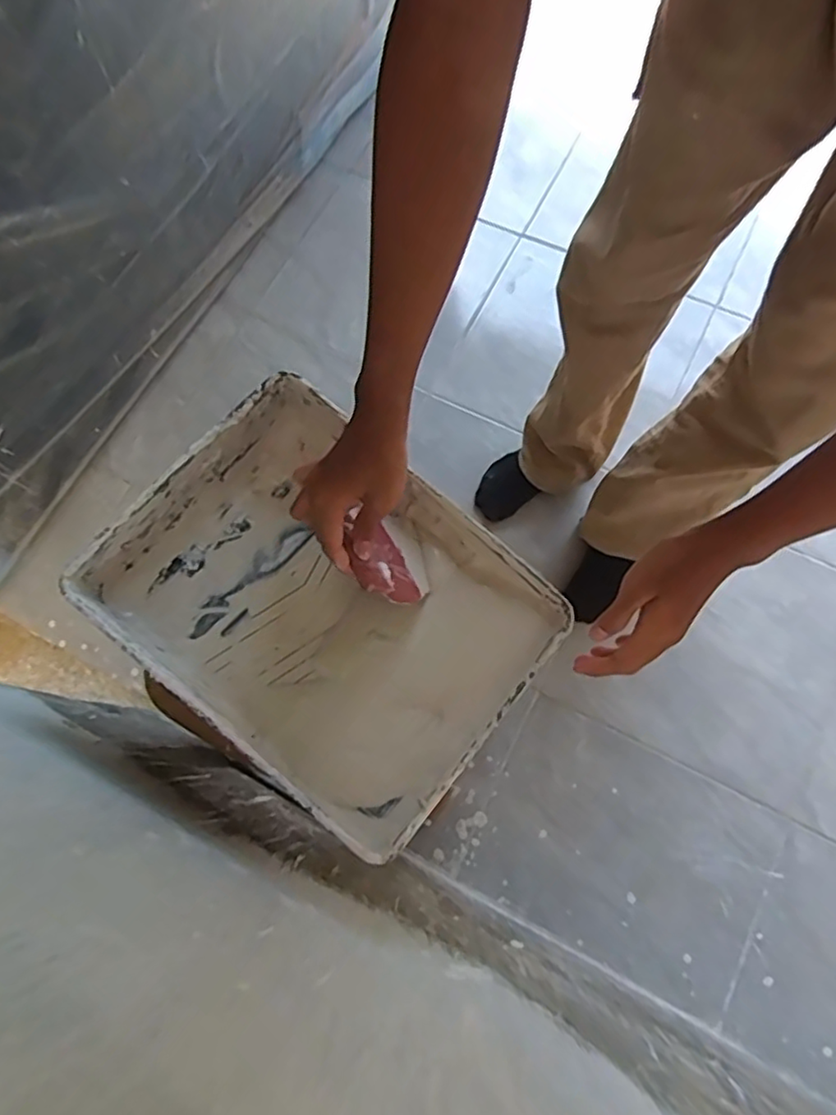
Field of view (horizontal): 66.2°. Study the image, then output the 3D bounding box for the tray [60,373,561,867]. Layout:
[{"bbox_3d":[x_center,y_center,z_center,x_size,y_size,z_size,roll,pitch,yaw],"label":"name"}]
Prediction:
[{"bbox_3d":[-0.078,0.036,0.564,0.353,0.085,0.274,39,78,13],"label":"tray"}]

